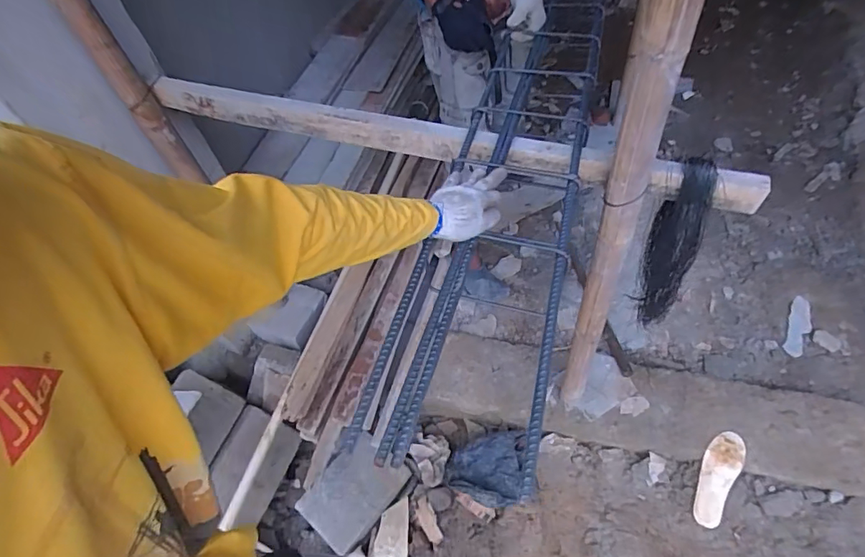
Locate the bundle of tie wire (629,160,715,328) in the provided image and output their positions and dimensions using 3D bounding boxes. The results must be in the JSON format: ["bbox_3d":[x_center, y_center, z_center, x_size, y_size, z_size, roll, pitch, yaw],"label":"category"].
[{"bbox_3d":[0.463,-0.042,0.948,0.083,0.427,0.075,29,62,27],"label":"bundle of tie wire"}]

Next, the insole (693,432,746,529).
[{"bbox_3d":[0.786,0.550,1.338,0.090,0.013,0.264,28,73,23],"label":"insole"}]

